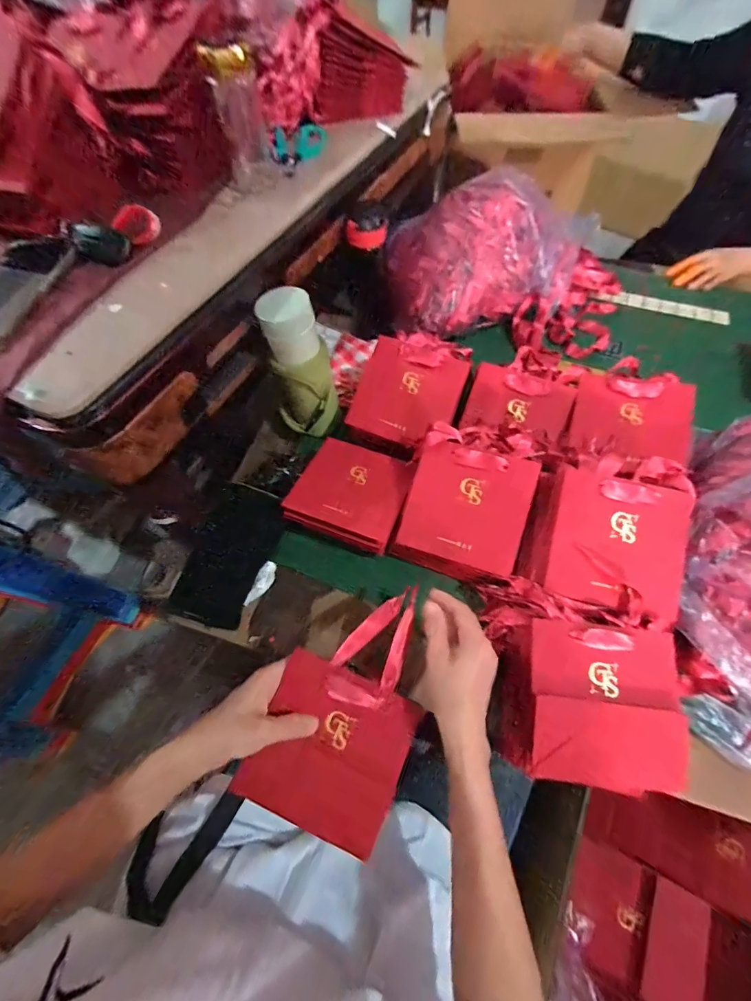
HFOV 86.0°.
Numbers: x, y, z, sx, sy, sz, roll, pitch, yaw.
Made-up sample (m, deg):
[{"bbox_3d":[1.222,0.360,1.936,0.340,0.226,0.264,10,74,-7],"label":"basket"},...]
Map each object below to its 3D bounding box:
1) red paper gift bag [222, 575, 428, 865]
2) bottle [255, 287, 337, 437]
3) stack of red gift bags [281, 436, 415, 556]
[{"bbox_3d":[-0.024,0.200,0.400,0.137,0.020,0.226,25,75,2],"label":"red paper gift bag"},{"bbox_3d":[-0.104,-0.187,0.575,0.090,0.191,0.079,-6,61,-3],"label":"bottle"},{"bbox_3d":[-0.036,-0.010,0.545,0.145,0.016,0.126,21,91,7],"label":"stack of red gift bags"}]

